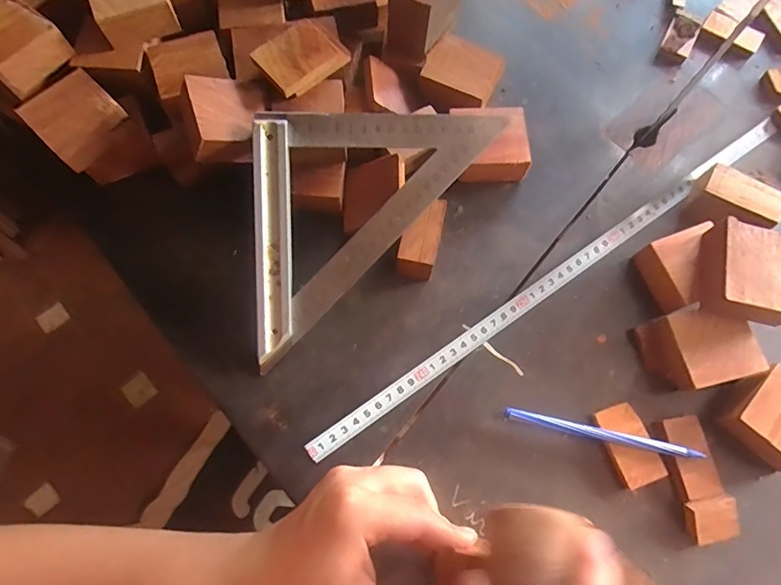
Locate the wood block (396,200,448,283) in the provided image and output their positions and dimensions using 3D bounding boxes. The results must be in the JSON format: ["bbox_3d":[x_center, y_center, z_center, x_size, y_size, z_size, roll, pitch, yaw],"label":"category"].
[{"bbox_3d":[0.025,-0.040,0.366,0.028,0.037,0.057,16,73,4],"label":"wood block"}]

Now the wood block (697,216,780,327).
[{"bbox_3d":[0.261,-0.014,0.337,0.056,0.029,0.063,17,73,4],"label":"wood block"}]

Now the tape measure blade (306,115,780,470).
[{"bbox_3d":[0.140,-0.017,0.378,0.481,0.007,0.016,-34,90,-11],"label":"tape measure blade"}]

